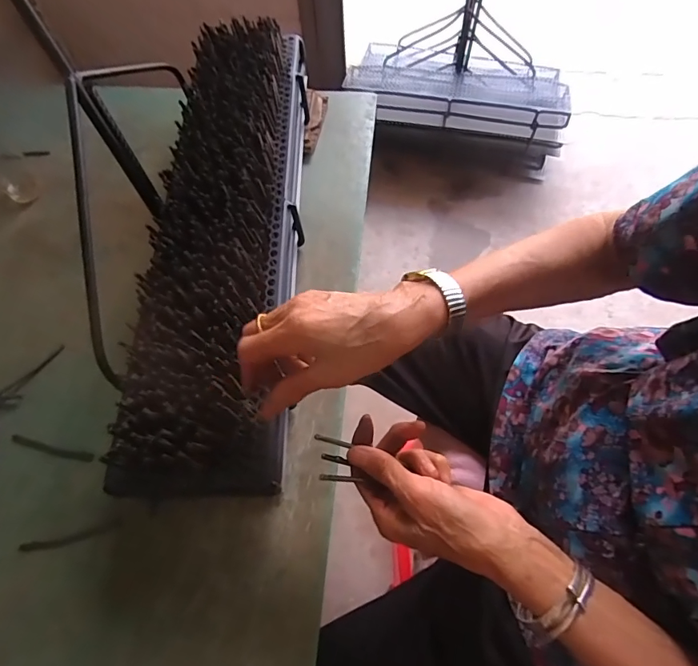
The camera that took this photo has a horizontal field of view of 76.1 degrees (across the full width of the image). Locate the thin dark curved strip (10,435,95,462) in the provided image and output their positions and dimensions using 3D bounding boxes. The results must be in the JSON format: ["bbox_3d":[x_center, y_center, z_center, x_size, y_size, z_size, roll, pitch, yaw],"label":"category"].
[{"bbox_3d":[-0.317,0.124,0.475,0.098,0.004,0.011,10,63,9],"label":"thin dark curved strip"}]

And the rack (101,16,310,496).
[{"bbox_3d":[-0.127,-0.120,0.504,0.137,0.122,0.568,0,65,4],"label":"rack"}]

